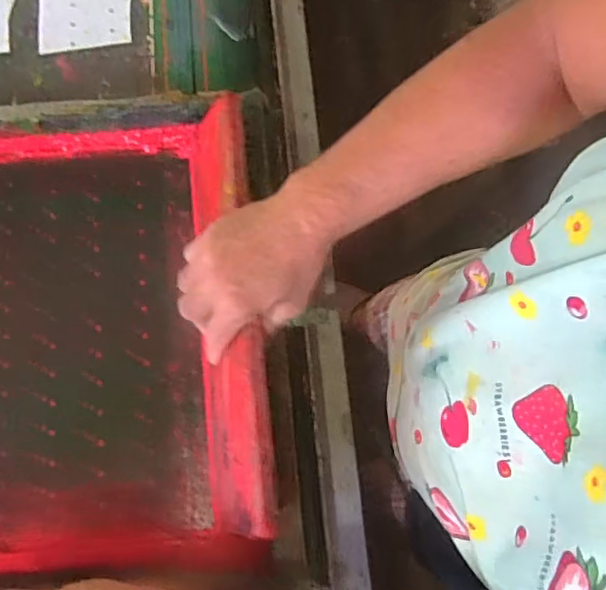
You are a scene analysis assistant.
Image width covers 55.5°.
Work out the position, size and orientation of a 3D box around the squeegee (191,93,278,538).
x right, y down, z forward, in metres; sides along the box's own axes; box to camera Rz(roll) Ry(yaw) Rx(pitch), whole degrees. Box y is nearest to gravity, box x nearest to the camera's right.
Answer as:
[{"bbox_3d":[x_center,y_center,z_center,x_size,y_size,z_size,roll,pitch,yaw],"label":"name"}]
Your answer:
[{"bbox_3d":[-0.073,0.005,0.549,0.030,0.120,0.399,3,72,-34],"label":"squeegee"}]

